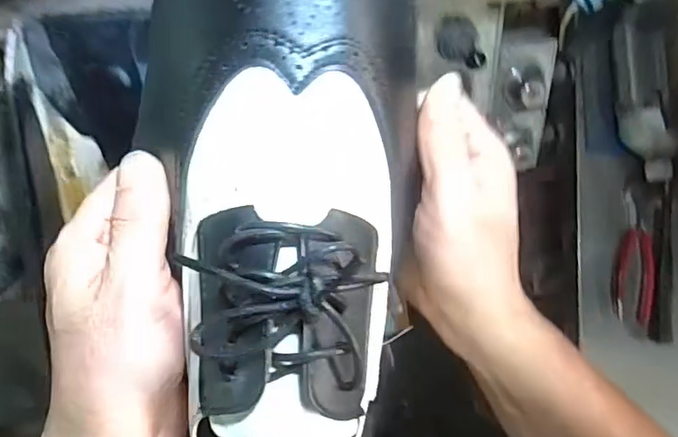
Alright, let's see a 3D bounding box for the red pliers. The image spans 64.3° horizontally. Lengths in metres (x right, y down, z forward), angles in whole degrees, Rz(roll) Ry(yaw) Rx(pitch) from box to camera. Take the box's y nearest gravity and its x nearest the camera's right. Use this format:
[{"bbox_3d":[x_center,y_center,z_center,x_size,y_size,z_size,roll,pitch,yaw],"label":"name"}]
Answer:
[{"bbox_3d":[0.387,0.052,0.703,0.048,0.011,0.169,8,82,-2],"label":"red pliers"}]

